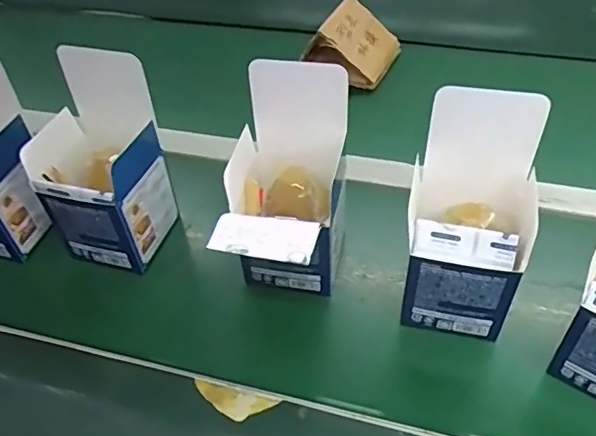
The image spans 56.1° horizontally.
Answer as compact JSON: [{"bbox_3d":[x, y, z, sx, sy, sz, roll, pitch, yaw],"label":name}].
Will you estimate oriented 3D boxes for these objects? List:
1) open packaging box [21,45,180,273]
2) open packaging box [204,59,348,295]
[{"bbox_3d":[-0.178,-0.049,0.501,0.093,0.166,0.101,11,49,16],"label":"open packaging box"},{"bbox_3d":[-0.011,-0.011,0.456,0.088,0.173,0.139,7,48,12],"label":"open packaging box"}]

